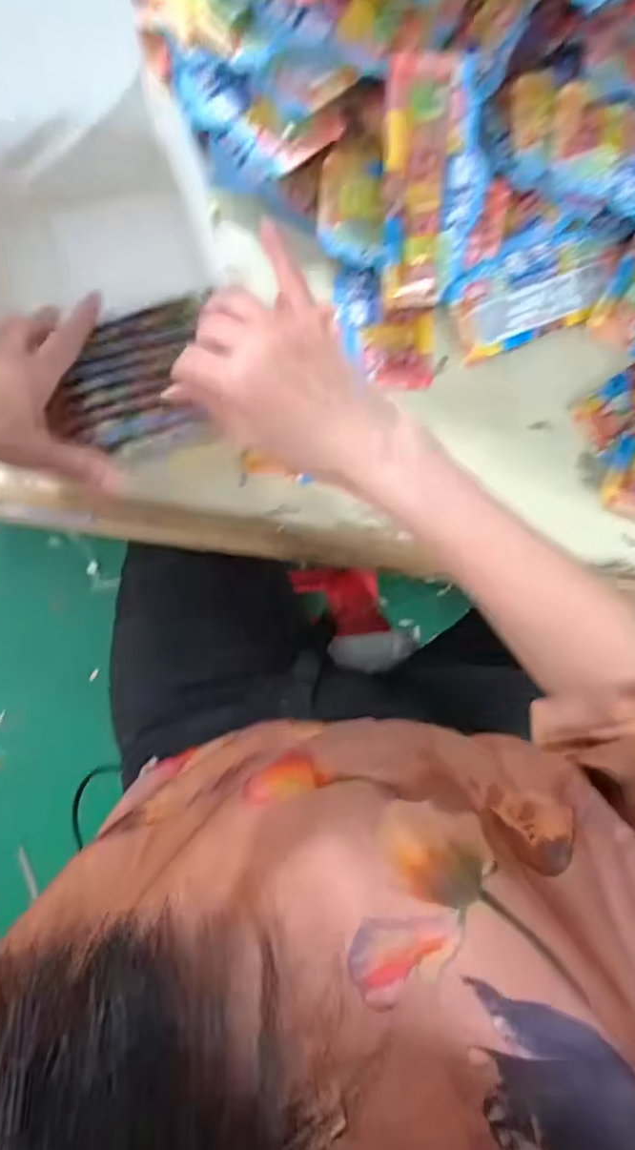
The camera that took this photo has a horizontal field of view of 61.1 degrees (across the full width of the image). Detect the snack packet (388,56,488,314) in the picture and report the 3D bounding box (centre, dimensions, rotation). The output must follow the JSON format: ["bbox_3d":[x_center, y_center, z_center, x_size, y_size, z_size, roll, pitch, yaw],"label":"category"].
[{"bbox_3d":[0.088,-0.280,0.394,0.077,0.013,0.147,-13,124,-12],"label":"snack packet"}]

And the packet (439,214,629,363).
[{"bbox_3d":[0.178,-0.235,0.438,0.137,0.024,0.077,-22,94,-4],"label":"packet"}]

